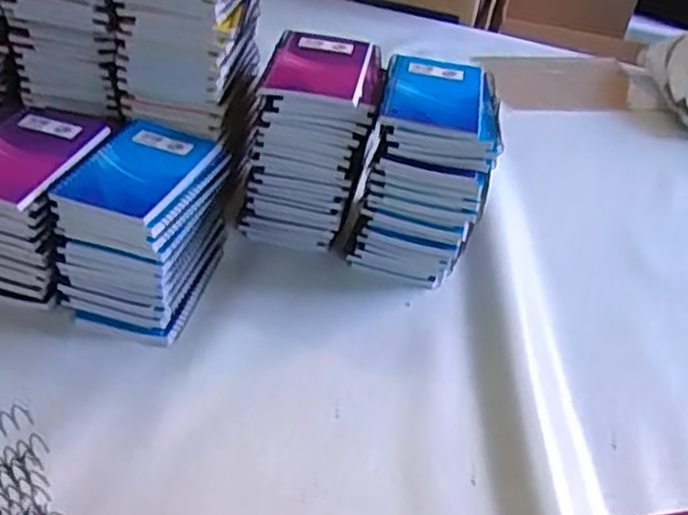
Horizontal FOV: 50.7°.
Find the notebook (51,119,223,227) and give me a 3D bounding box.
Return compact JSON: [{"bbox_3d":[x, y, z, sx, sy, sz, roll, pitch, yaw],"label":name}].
[{"bbox_3d":[-0.164,-0.070,0.588,0.088,0.017,0.128,17,38,9],"label":"notebook"}]

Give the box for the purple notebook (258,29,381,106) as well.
[{"bbox_3d":[-0.016,-0.170,0.652,0.101,0.017,0.115,11,37,2],"label":"purple notebook"}]

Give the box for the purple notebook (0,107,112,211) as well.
[{"bbox_3d":[-0.256,-0.087,0.589,0.088,0.015,0.140,15,37,6],"label":"purple notebook"}]

